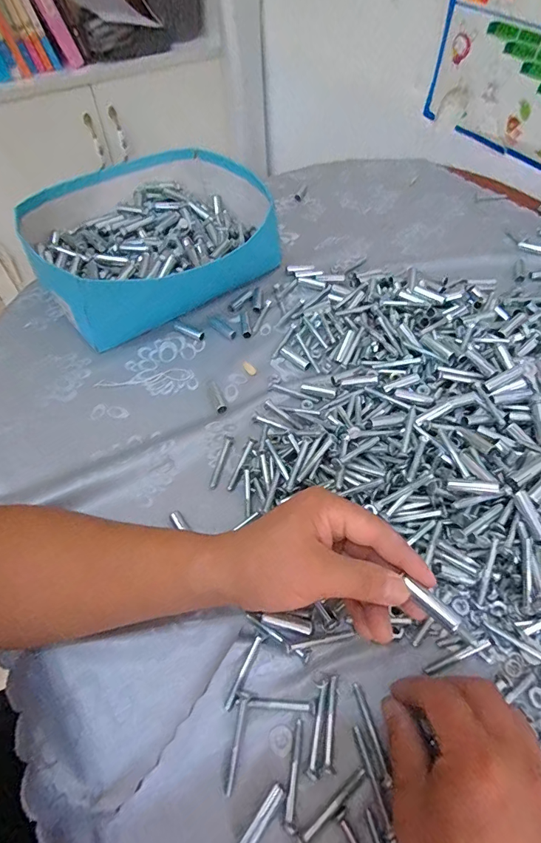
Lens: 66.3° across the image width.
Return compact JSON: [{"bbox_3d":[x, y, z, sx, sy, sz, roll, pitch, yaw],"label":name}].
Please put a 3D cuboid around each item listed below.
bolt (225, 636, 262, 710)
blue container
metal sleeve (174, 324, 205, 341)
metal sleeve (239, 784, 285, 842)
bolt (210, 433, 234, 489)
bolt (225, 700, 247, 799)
[{"bbox_3d":[-0.018,0.181,0.299,0.006,0.004,0.049,22,58,16],"label":"bolt"},{"bbox_3d":[-0.142,-0.240,0.544,0.311,0.090,0.246,-33,61,-21],"label":"blue container"},{"bbox_3d":[-0.098,-0.109,0.503,0.041,0.006,0.011,23,58,17],"label":"metal sleeve"},{"bbox_3d":[-0.005,0.246,0.256,0.009,0.005,0.039,34,62,22],"label":"metal sleeve"},{"bbox_3d":[-0.047,0.039,0.402,0.010,0.005,0.057,10,55,8],"label":"bolt"},{"bbox_3d":[-0.023,0.216,0.276,0.007,0.004,0.051,5,55,4],"label":"bolt"}]

